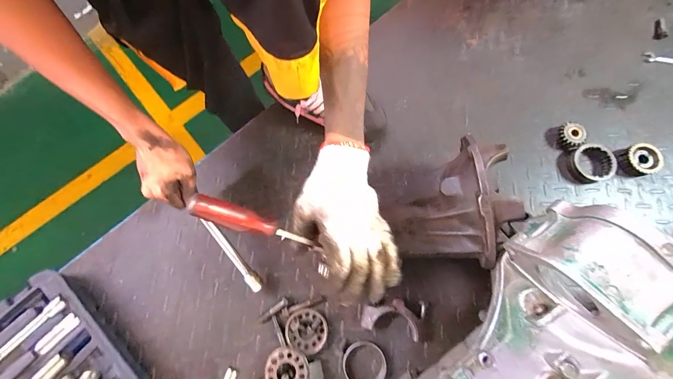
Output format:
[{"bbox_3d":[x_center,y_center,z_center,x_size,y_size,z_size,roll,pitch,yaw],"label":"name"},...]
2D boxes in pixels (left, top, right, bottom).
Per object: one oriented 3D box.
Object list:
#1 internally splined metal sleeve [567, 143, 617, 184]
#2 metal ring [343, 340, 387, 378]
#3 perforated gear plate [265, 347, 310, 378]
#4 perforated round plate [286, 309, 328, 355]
[{"bbox_3d":[0.465,-0.046,0.544,0.071,0.023,0.069,0,75,1],"label":"internally splined metal sleeve"},{"bbox_3d":[0.045,0.278,0.470,0.066,0.013,0.068,0,75,1],"label":"metal ring"},{"bbox_3d":[-0.077,0.284,0.463,0.065,0.023,0.070,0,75,1],"label":"perforated gear plate"},{"bbox_3d":[-0.048,0.233,0.489,0.067,0.014,0.064,0,75,1],"label":"perforated round plate"}]

